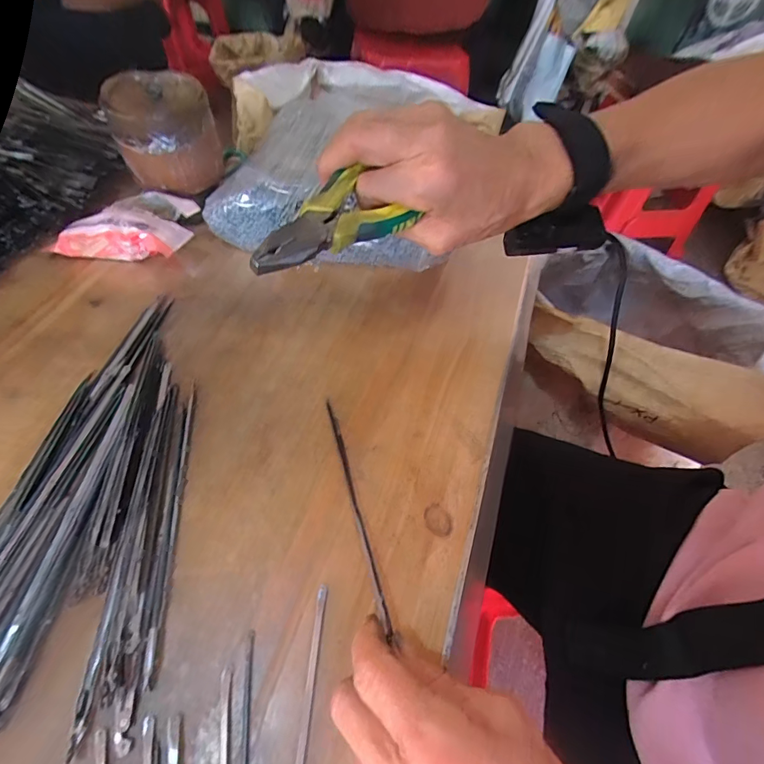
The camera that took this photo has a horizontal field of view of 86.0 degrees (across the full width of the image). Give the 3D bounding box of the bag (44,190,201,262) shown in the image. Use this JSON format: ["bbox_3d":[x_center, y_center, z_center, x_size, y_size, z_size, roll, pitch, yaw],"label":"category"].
[{"bbox_3d":[-0.236,-0.140,0.377,0.131,0.049,0.065,11,54,3],"label":"bag"}]

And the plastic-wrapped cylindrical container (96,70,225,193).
[{"bbox_3d":[-0.196,-0.227,0.375,0.083,0.070,0.083,-15,58,-16],"label":"plastic-wrapped cylindrical container"}]

